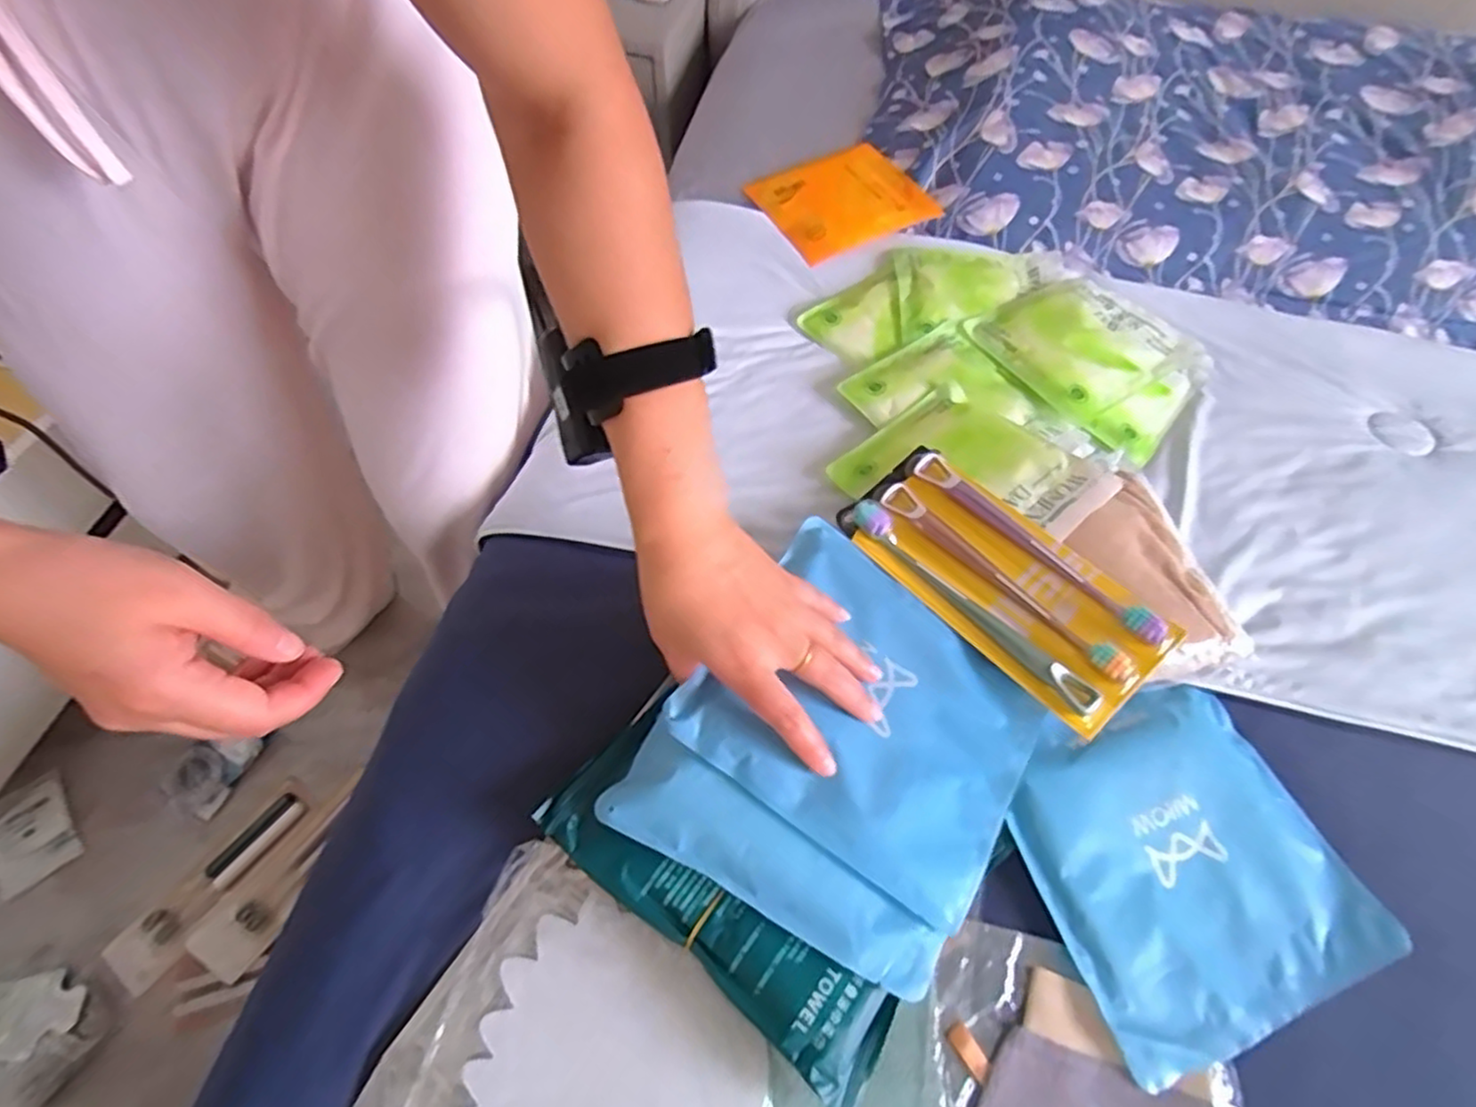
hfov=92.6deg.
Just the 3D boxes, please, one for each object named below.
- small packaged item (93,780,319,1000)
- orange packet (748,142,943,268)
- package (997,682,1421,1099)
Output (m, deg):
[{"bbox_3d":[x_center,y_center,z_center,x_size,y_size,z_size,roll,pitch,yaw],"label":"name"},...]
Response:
[{"bbox_3d":[-0.591,0.367,0.798,0.067,0.018,0.229,30,64,16],"label":"small packaged item"},{"bbox_3d":[0.102,-0.351,0.698,0.149,0.008,0.133,-23,64,-5],"label":"orange packet"},{"bbox_3d":[0.251,0.171,0.402,0.170,0.016,0.169,-15,61,-10],"label":"package"}]

